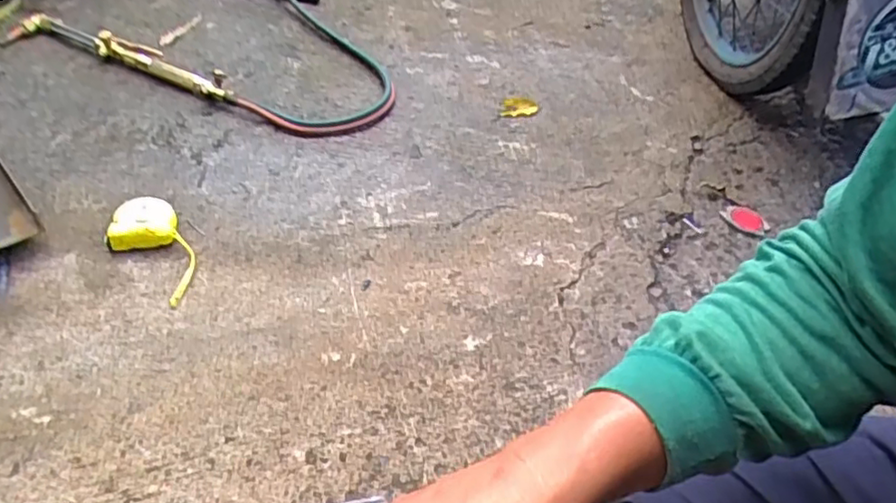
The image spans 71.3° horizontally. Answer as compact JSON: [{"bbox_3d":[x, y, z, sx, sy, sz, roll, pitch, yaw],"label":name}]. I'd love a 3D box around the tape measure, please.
[{"bbox_3d":[-0.400,-0.005,0.849,0.095,0.043,0.190,-30,52,-22],"label":"tape measure"}]

